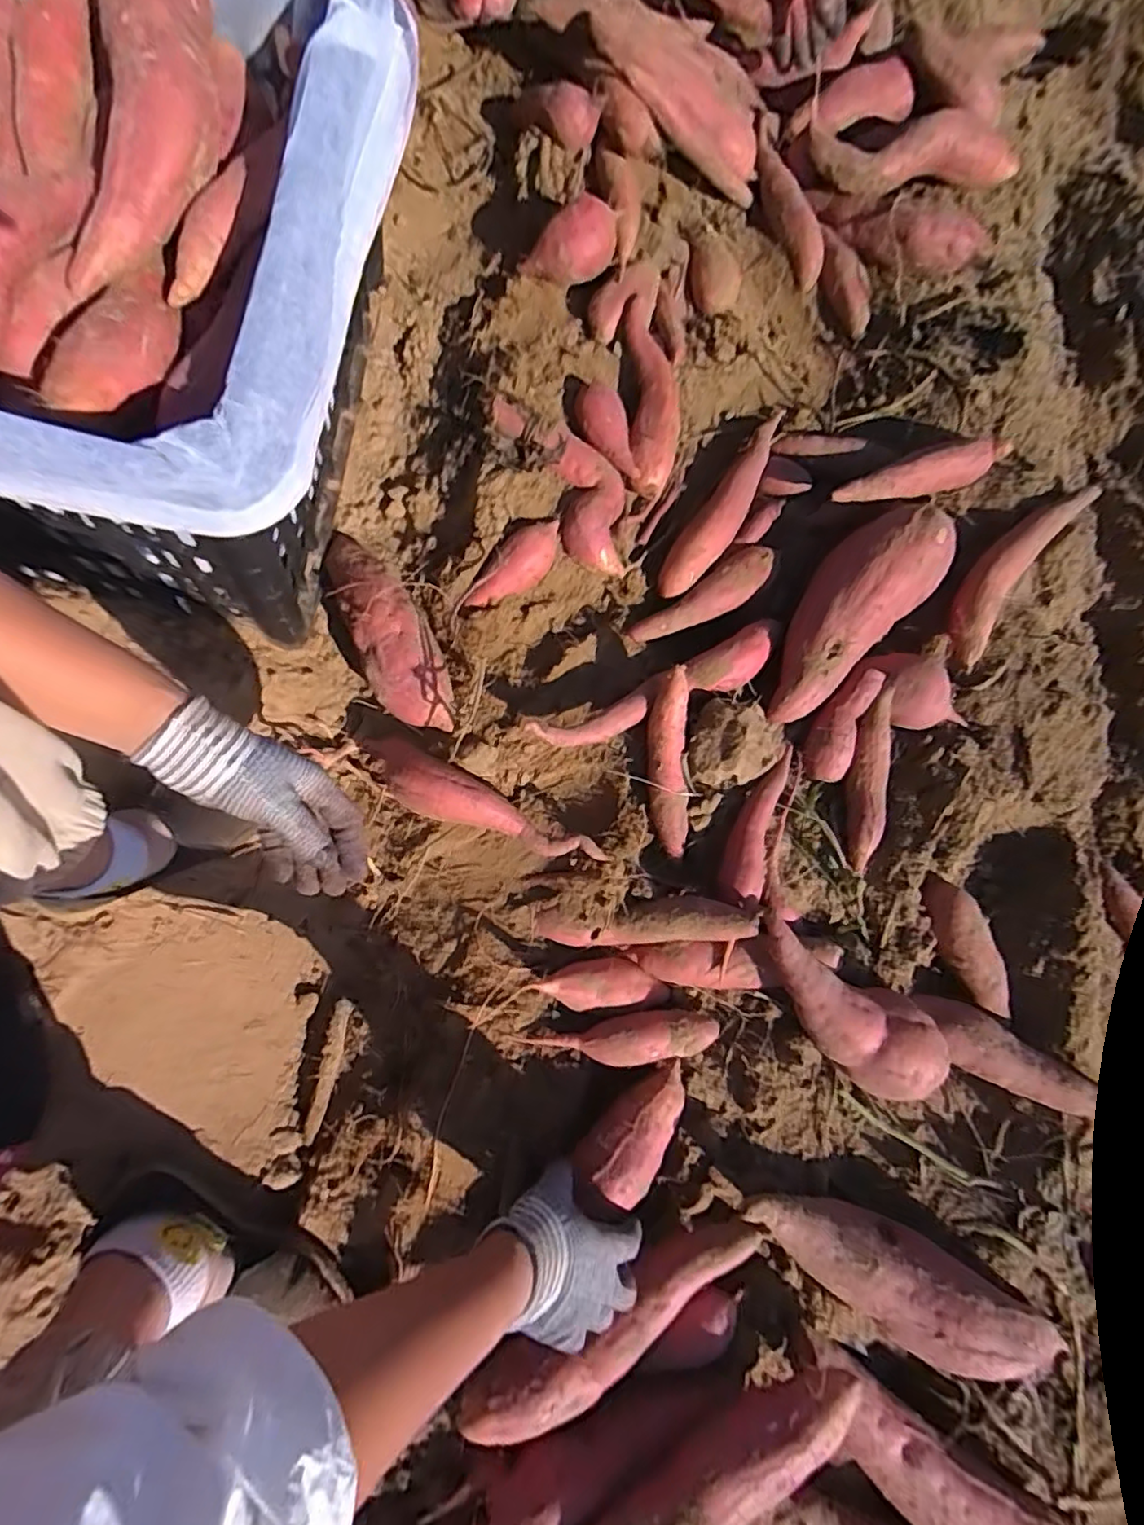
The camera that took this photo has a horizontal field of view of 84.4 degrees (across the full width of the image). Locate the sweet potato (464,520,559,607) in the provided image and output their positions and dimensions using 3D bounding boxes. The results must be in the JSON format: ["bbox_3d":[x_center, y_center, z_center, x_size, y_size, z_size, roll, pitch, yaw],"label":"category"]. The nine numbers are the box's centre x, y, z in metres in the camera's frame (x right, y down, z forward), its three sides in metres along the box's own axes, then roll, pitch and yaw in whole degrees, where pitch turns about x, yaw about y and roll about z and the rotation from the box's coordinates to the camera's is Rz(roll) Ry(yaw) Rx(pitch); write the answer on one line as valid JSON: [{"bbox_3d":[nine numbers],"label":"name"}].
[{"bbox_3d":[-0.054,-0.198,0.635,0.043,0.033,0.114,43,80,3],"label":"sweet potato"}]

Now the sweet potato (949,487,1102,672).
[{"bbox_3d":[0.457,-0.210,0.651,0.061,0.036,0.261,40,80,2],"label":"sweet potato"}]

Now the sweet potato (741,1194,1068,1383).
[{"bbox_3d":[0.258,0.419,0.506,0.276,0.060,0.076,26,79,0],"label":"sweet potato"}]

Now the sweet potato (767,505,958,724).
[{"bbox_3d":[0.276,-0.157,0.624,0.259,0.063,0.101,-43,86,-10],"label":"sweet potato"}]

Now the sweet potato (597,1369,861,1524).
[{"bbox_3d":[0.090,0.518,0.458,0.266,0.064,0.052,-26,84,-9],"label":"sweet potato"}]

